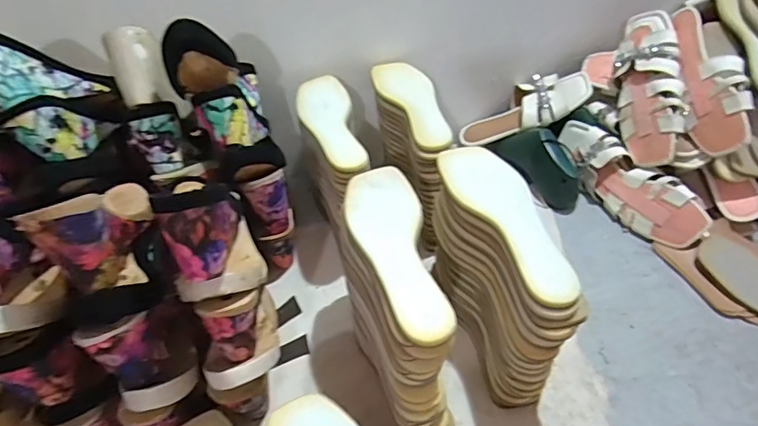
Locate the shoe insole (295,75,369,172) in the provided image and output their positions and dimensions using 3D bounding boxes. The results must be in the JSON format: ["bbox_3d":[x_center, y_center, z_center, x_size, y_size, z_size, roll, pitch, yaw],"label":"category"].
[{"bbox_3d":[-0.074,-0.136,0.740,0.079,0.022,0.218,-11,45,-6],"label":"shoe insole"}]

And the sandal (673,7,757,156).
[{"bbox_3d":[0.494,-0.204,0.767,0.052,0.096,0.236,-10,77,-6],"label":"sandal"}]

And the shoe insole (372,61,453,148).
[{"bbox_3d":[0.052,-0.167,0.760,0.076,0.012,0.233,-14,45,-9],"label":"shoe insole"}]

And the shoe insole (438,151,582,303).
[{"bbox_3d":[0.144,-0.001,0.557,0.072,0.020,0.234,-19,46,-14],"label":"shoe insole"}]

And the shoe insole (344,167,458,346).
[{"bbox_3d":[0.015,0.030,0.535,0.079,0.012,0.247,-10,45,-6],"label":"shoe insole"}]

